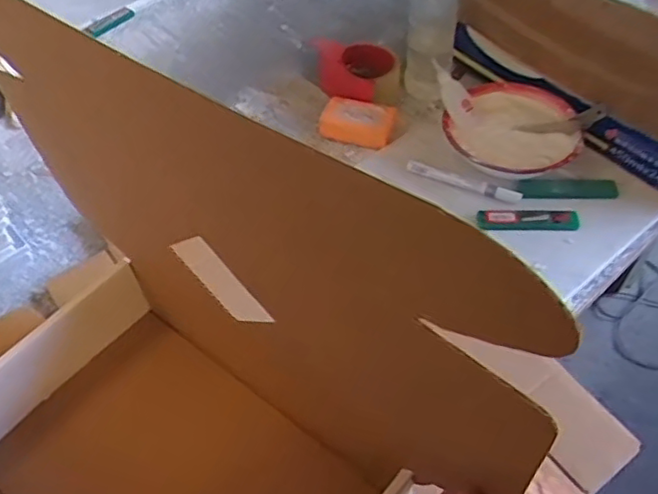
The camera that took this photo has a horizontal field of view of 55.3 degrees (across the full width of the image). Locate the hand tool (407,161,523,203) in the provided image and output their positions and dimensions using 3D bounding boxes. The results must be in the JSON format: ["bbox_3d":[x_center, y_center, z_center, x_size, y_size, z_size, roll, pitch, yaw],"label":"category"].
[{"bbox_3d":[0.162,-0.081,0.759,0.139,0.008,0.016,23,56,23],"label":"hand tool"}]

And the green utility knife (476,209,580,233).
[{"bbox_3d":[0.230,-0.030,0.723,0.114,0.012,0.027,0,50,5],"label":"green utility knife"}]

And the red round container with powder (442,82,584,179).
[{"bbox_3d":[0.222,-0.139,0.776,0.155,0.047,0.143,-3,50,3],"label":"red round container with powder"}]

